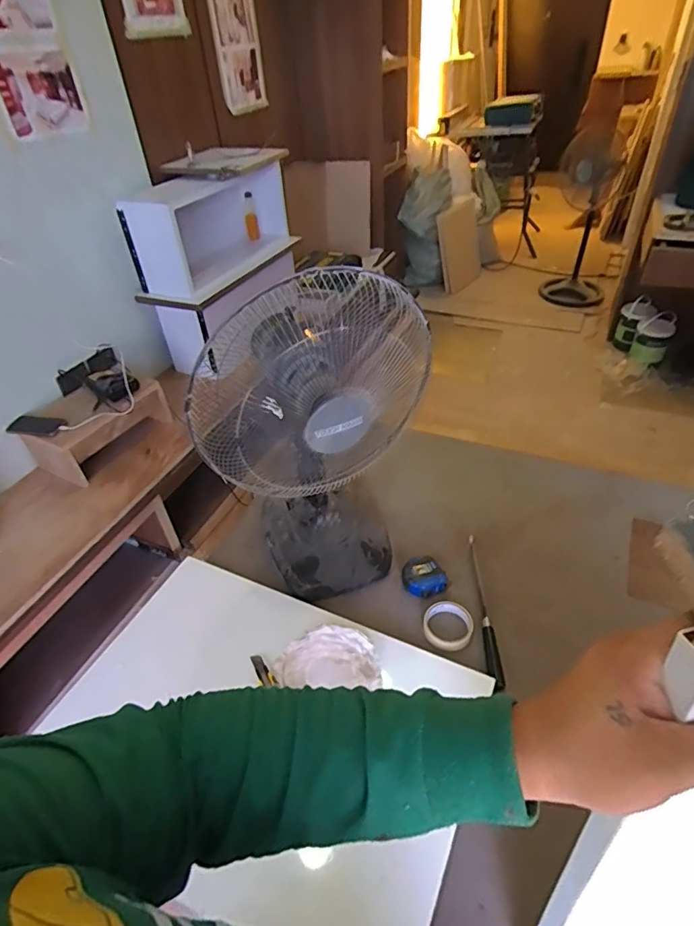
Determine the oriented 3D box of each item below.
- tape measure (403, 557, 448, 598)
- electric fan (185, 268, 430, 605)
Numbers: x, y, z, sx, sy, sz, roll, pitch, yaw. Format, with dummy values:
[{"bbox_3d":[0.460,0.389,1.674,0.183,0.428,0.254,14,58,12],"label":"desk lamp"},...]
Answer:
[{"bbox_3d":[0.155,0.226,0.998,0.084,0.034,0.072,1,41,6],"label":"tape measure"},{"bbox_3d":[-0.043,-0.036,0.879,0.352,0.573,0.248,-1,41,4],"label":"electric fan"}]

